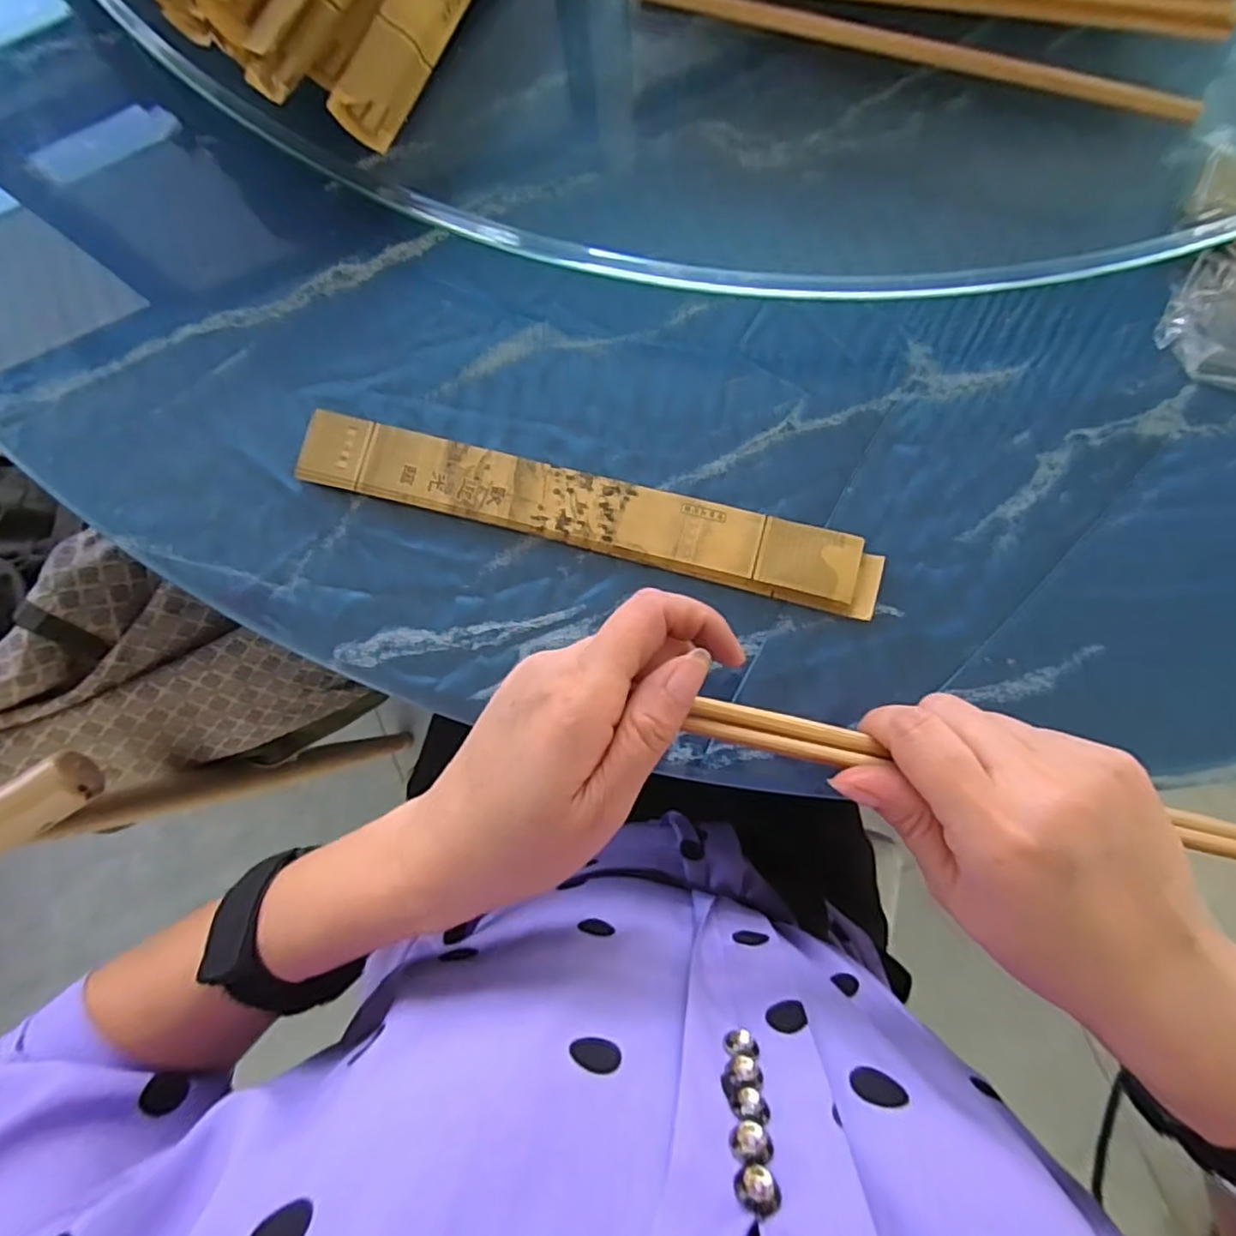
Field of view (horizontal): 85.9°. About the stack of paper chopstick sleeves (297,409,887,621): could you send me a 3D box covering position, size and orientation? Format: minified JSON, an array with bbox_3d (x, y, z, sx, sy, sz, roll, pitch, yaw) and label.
[{"bbox_3d":[-0.016,-0.050,0.313,0.272,0.011,0.035,14,84,5],"label":"stack of paper chopstick sleeves"}]

